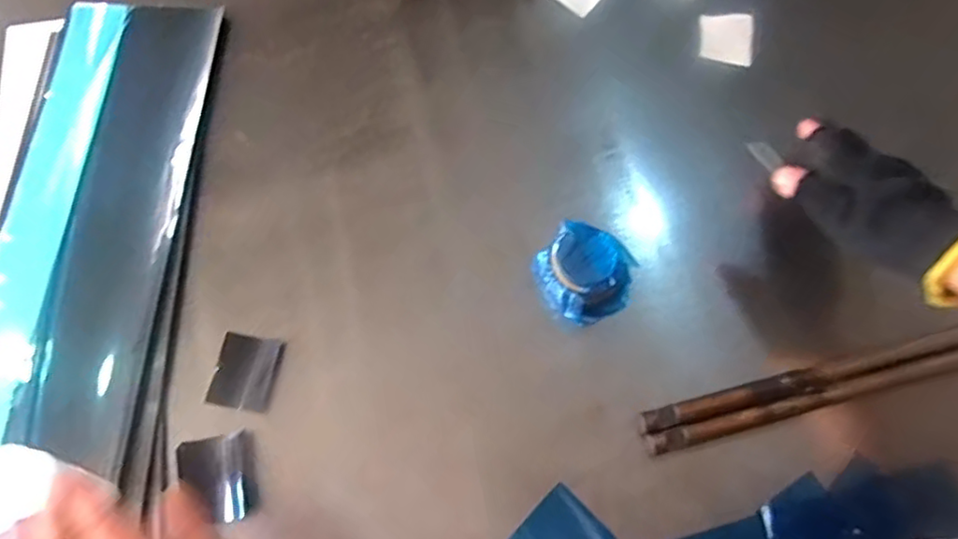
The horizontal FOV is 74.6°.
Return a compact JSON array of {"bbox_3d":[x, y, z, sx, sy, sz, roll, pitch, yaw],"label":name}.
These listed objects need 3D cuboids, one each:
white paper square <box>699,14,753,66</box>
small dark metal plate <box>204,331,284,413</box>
[{"bbox_3d":[0.231,-0.218,0.586,0.049,0.006,0.057,9,69,4],"label":"white paper square"},{"bbox_3d":[-0.187,0.082,0.502,0.044,0.005,0.058,9,69,4],"label":"small dark metal plate"}]

